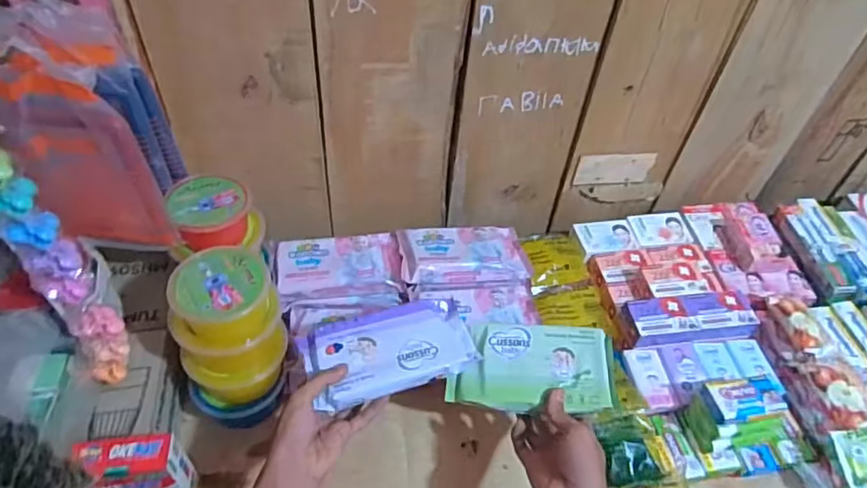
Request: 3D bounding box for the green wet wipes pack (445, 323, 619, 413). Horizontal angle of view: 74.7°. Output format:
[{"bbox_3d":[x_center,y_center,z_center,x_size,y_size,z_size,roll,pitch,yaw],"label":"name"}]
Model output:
[{"bbox_3d":[0.111,0.141,0.643,0.178,0.036,0.095,1,62,10],"label":"green wet wipes pack"}]

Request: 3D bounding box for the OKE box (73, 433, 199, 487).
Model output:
[{"bbox_3d":[-0.307,0.249,0.596,0.096,0.146,0.046,-3,50,-7],"label":"OKE box"}]

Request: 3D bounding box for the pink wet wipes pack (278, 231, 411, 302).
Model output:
[{"bbox_3d":[-0.127,0.029,0.779,0.164,0.037,0.098,-5,50,-9],"label":"pink wet wipes pack"}]

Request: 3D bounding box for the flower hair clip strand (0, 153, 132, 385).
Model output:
[{"bbox_3d":[-0.348,-0.005,0.497,0.048,0.356,0.076,-29,58,-26],"label":"flower hair clip strand"}]

